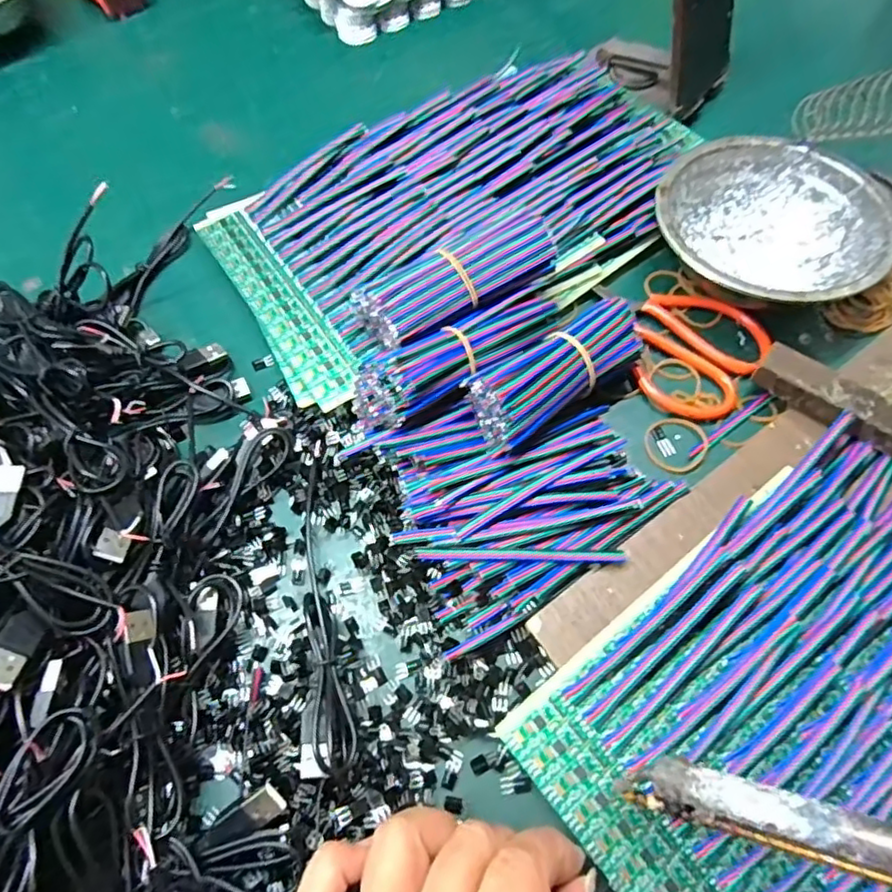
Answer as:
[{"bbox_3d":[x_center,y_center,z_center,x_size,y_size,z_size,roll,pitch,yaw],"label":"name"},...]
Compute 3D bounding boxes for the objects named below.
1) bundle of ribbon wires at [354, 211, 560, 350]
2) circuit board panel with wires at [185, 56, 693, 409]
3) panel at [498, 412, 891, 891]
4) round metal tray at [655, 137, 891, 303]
[{"bbox_3d":[0.007,-0.086,0.338,0.107,0.035,0.036,-25,65,-11],"label":"bundle of ribbon wires"},{"bbox_3d":[0.019,-0.154,0.396,0.307,0.030,0.170,-28,64,-13],"label":"circuit board panel with wires"},{"bbox_3d":[0.181,0.094,0.267,0.281,0.011,0.160,-34,65,-16],"label":"panel"},{"bbox_3d":[0.187,-0.124,0.368,0.123,0.039,0.123,-1,61,2],"label":"round metal tray"}]

